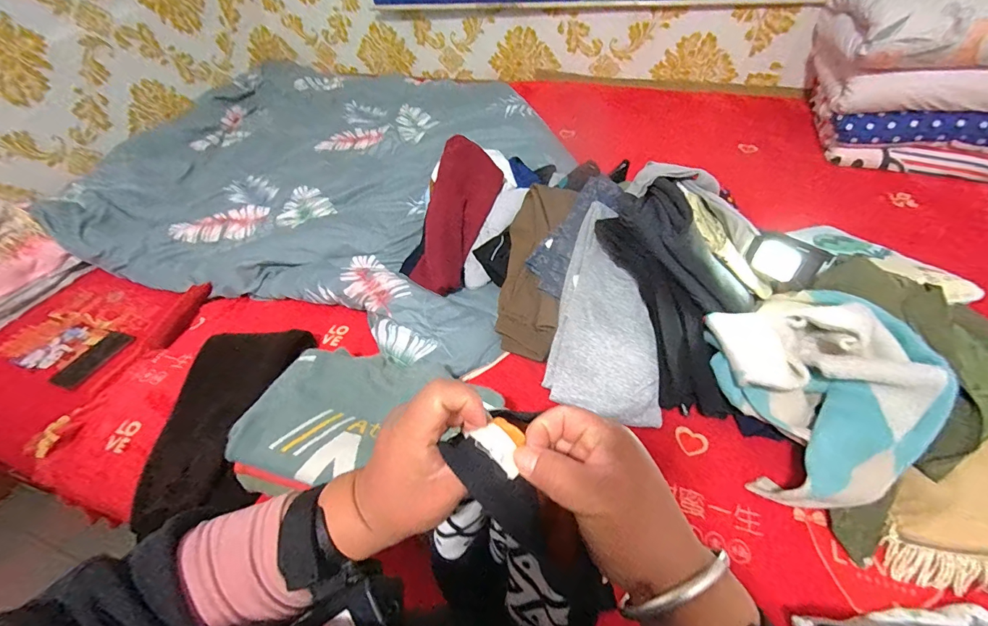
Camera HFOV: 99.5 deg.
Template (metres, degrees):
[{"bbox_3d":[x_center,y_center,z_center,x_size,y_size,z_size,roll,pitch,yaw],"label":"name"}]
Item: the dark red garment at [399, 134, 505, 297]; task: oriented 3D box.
[{"bbox_3d":[-0.101,-0.241,1.033,0.179,0.083,0.403,12,78,15],"label":"dark red garment"}]

